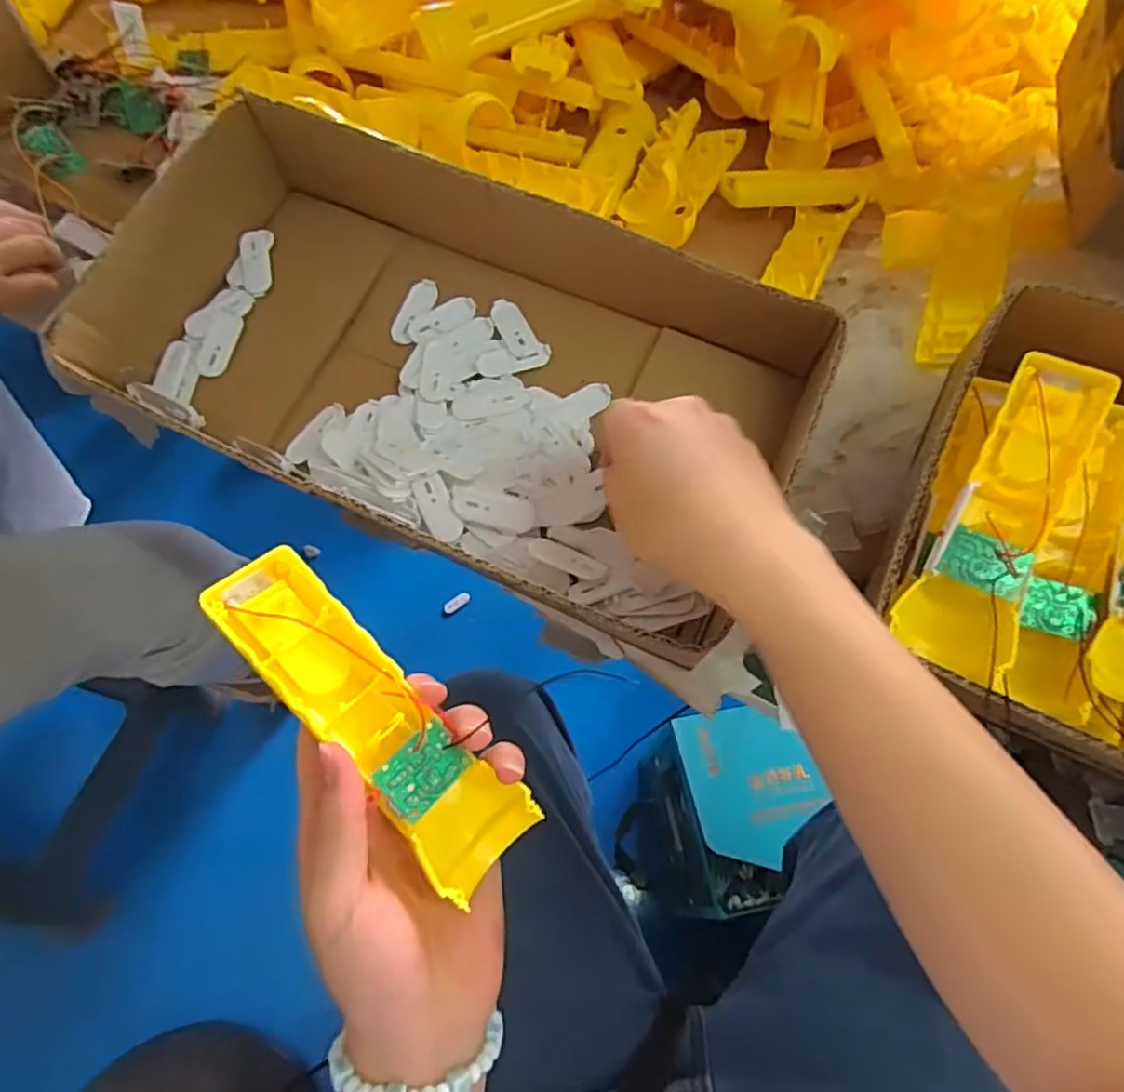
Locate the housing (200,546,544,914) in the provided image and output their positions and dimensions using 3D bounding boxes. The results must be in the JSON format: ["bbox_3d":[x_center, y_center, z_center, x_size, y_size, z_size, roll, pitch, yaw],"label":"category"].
[{"bbox_3d":[-0.079,0.068,0.273,0.044,0.025,0.160,-41,87,-21],"label":"housing"}]

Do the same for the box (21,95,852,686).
[{"bbox_3d":[-0.068,-0.112,0.408,0.423,0.091,0.223,23,63,9],"label":"box"}]

